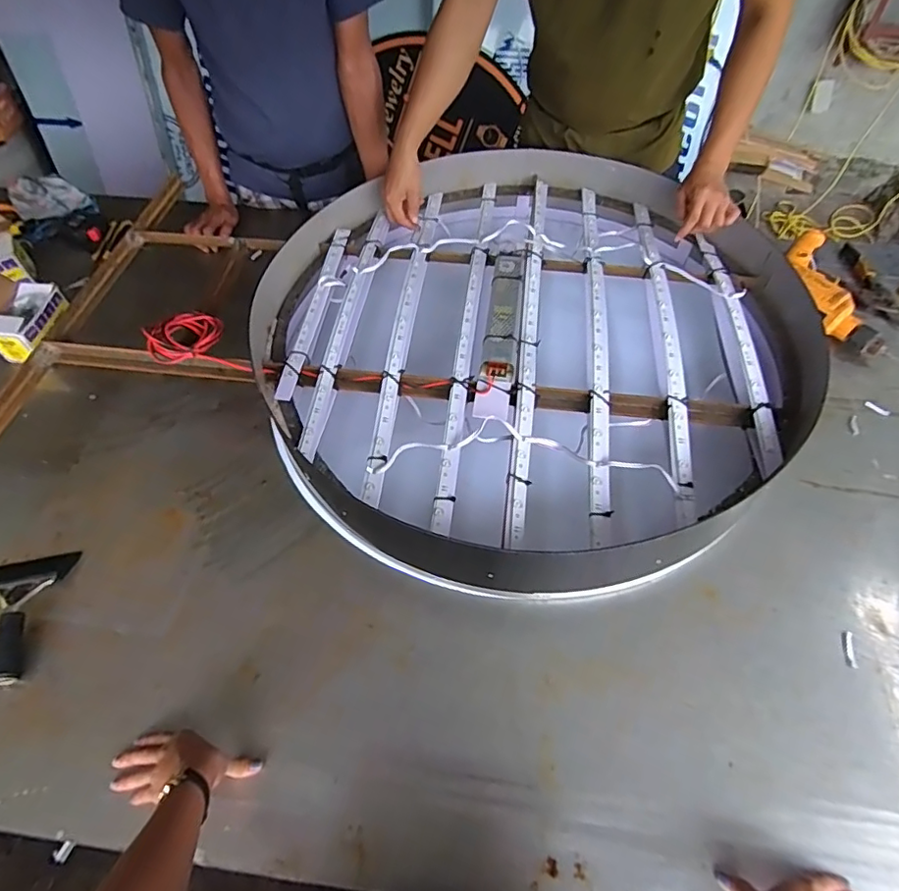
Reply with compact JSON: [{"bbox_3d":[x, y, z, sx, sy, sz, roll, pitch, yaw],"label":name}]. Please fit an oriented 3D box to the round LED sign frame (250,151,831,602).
[{"bbox_3d":[0.132,-0.193,0.961,0.869,0.168,0.862,0,54,0],"label":"round LED sign frame"}]

